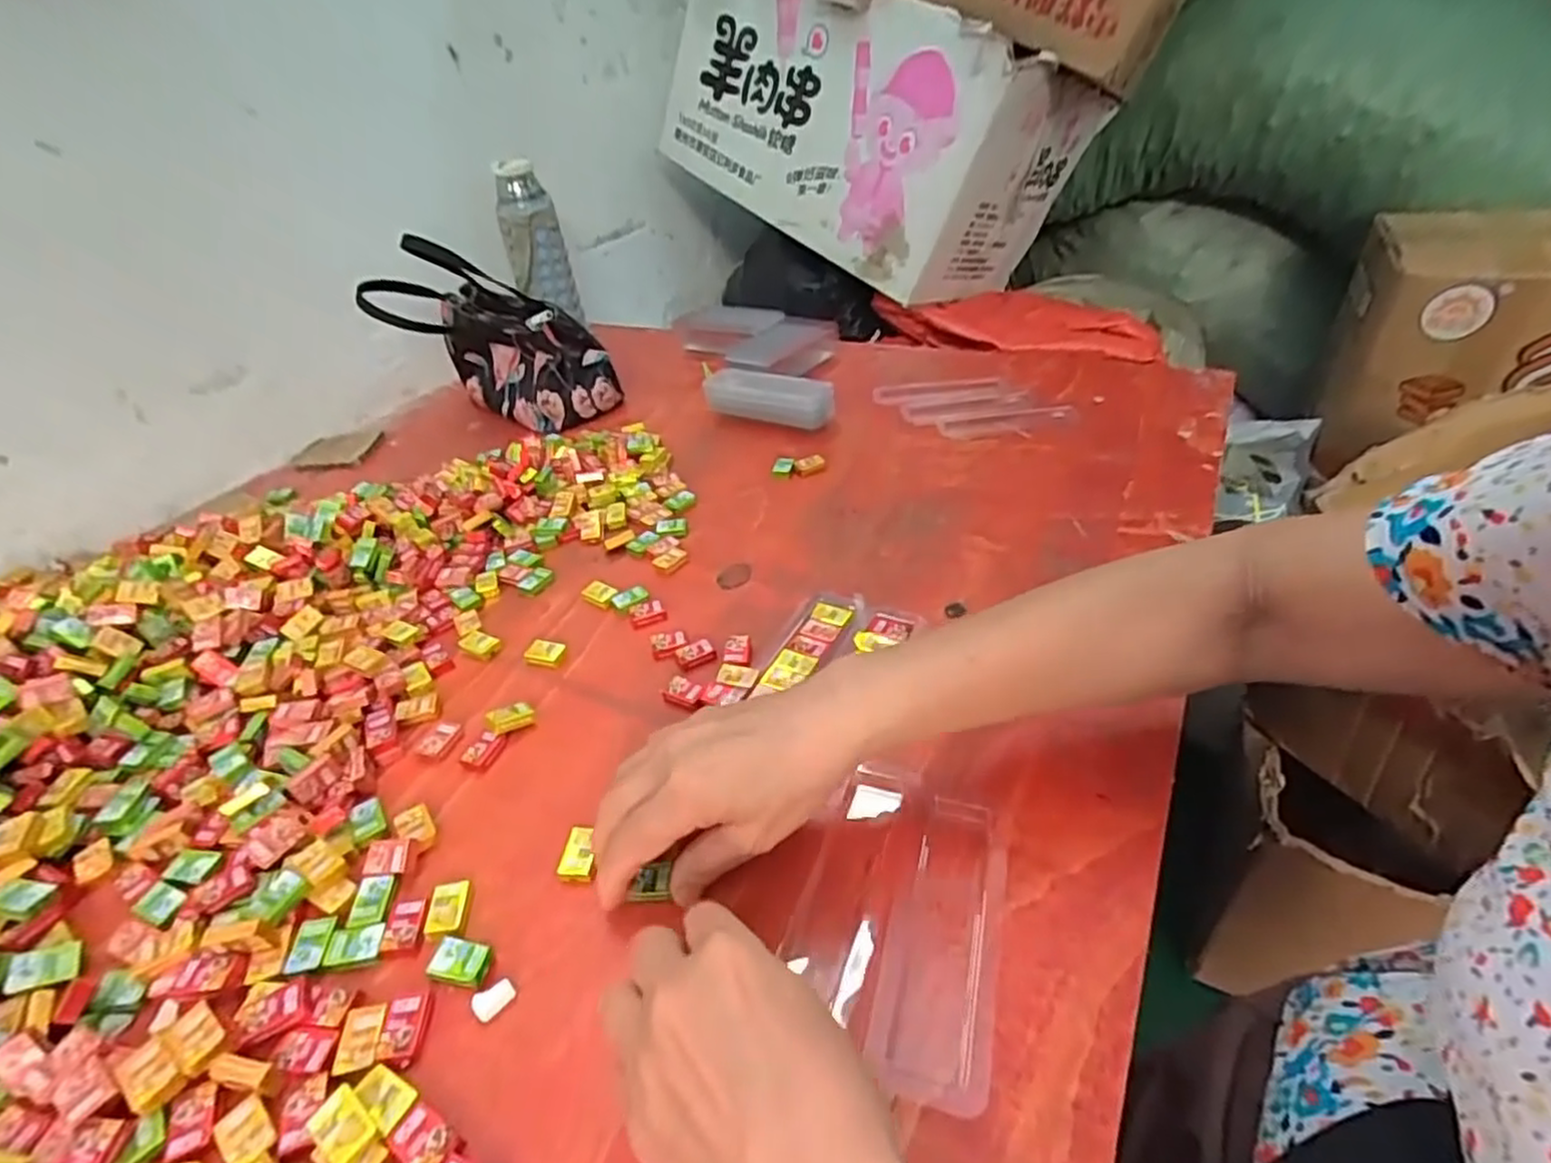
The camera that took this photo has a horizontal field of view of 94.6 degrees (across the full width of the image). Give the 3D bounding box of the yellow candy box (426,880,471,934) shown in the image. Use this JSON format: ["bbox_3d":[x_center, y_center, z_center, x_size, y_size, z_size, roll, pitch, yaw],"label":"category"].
[{"bbox_3d":[-0.160,0.160,0.351,0.017,0.007,0.025,-7,38,-1],"label":"yellow candy box"}]

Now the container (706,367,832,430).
[{"bbox_3d":[-0.011,-0.188,0.740,0.143,0.048,0.048,18,44,28],"label":"container"}]

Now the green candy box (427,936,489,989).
[{"bbox_3d":[-0.144,0.173,0.327,0.026,0.005,0.018,6,40,16],"label":"green candy box"}]

